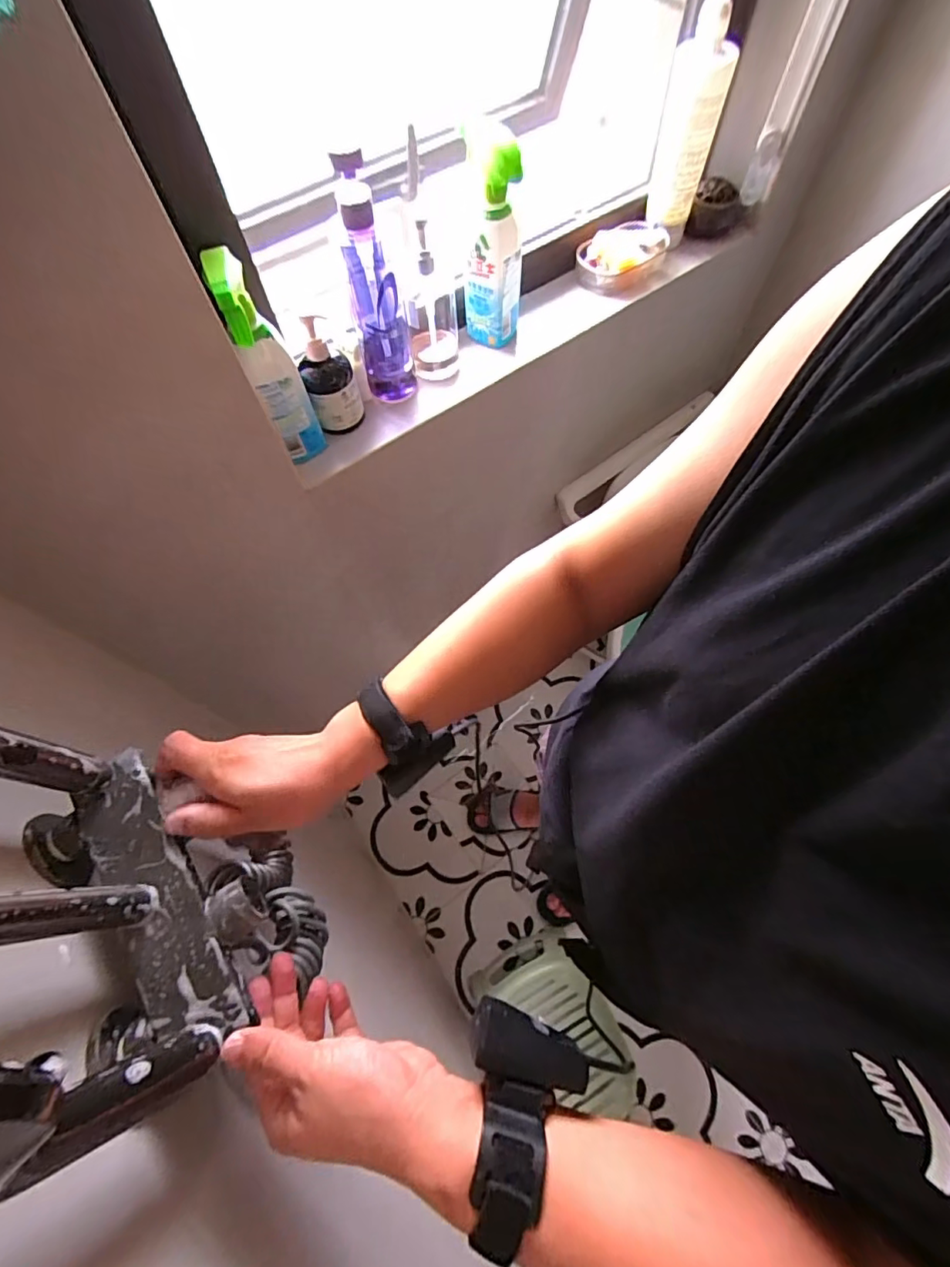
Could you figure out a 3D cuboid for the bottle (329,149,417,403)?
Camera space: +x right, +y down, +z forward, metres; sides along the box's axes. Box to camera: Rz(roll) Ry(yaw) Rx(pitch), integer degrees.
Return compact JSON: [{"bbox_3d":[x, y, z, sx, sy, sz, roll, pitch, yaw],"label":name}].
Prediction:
[{"bbox_3d":[-0.120,-0.404,0.605,0.062,0.267,0.066,-14,65,-4],"label":"bottle"}]

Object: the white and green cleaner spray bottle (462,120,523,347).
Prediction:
[{"bbox_3d":[0.022,-0.488,0.642,0.073,0.239,0.043,0,65,2],"label":"white and green cleaner spray bottle"}]

